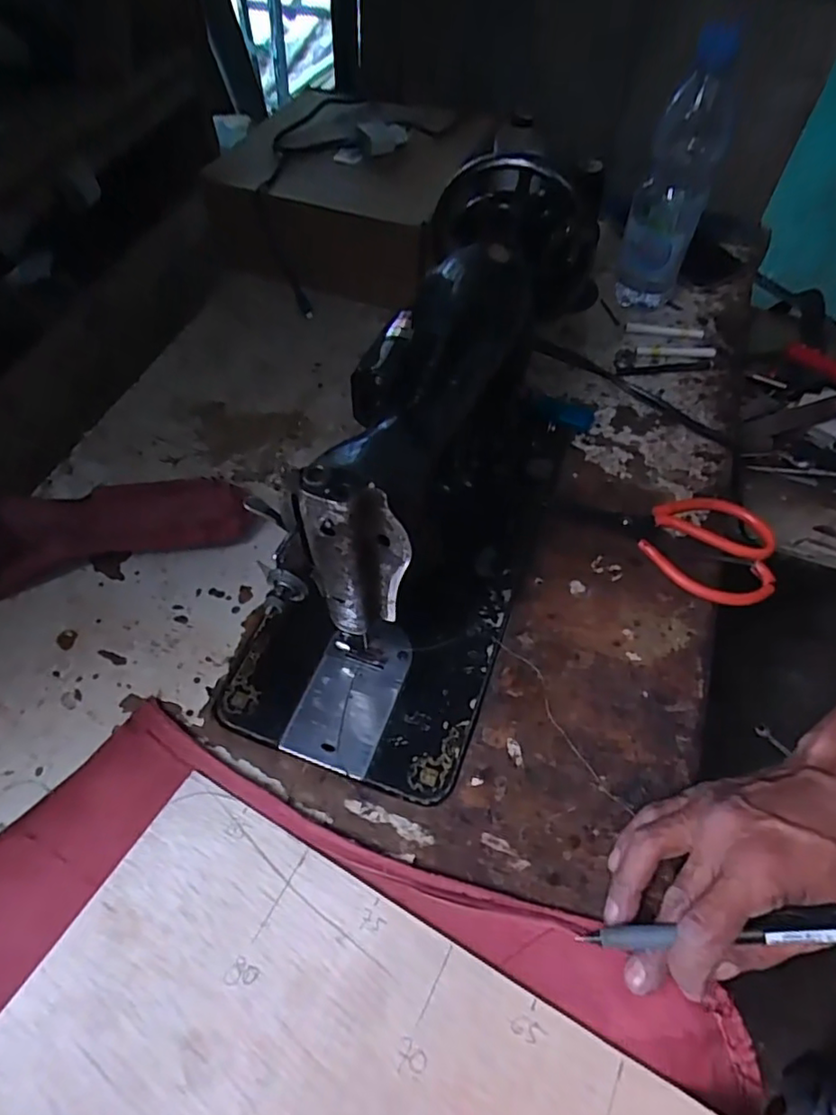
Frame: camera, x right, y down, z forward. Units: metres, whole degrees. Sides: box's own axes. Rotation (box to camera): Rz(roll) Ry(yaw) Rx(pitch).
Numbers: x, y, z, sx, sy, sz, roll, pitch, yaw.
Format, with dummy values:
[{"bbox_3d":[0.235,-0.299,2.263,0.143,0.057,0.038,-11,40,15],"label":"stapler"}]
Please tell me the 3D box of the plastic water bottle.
[{"bbox_3d":[0.258,-0.371,0.603,0.068,0.236,0.075,16,58,10],"label":"plastic water bottle"}]

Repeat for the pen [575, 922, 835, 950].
[{"bbox_3d":[0.149,0.200,0.314,0.132,0.013,0.009,-15,52,22],"label":"pen"}]

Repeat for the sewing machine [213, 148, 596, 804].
[{"bbox_3d":[0.002,-0.068,0.429,0.175,0.212,0.382,16,54,11],"label":"sewing machine"}]

